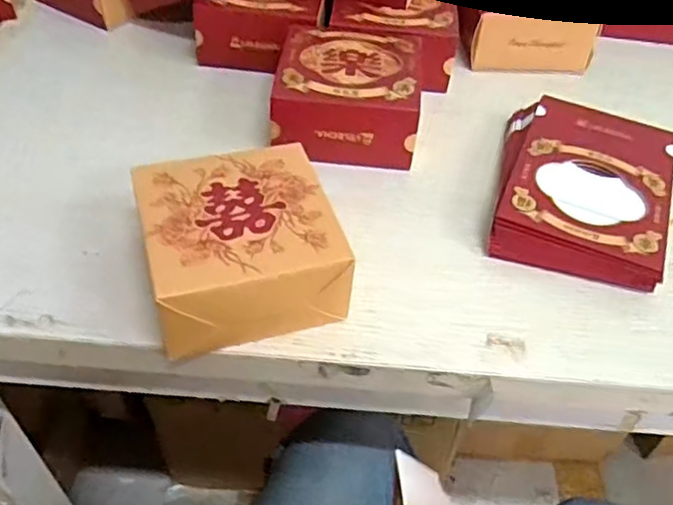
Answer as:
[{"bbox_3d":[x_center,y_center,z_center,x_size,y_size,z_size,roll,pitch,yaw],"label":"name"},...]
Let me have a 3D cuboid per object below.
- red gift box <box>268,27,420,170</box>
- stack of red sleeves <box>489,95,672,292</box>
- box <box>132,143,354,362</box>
[{"bbox_3d":[0.009,-0.116,0.474,0.100,0.057,0.106,5,47,2],"label":"red gift box"},{"bbox_3d":[0.167,-0.046,0.436,0.108,0.029,0.157,17,48,12],"label":"stack of red sleeves"},{"bbox_3d":[-0.054,-0.003,0.362,0.098,0.057,0.103,-11,49,-14],"label":"box"}]

